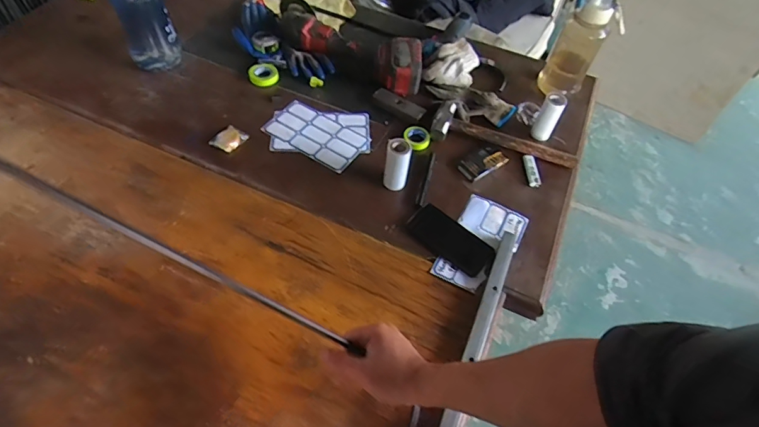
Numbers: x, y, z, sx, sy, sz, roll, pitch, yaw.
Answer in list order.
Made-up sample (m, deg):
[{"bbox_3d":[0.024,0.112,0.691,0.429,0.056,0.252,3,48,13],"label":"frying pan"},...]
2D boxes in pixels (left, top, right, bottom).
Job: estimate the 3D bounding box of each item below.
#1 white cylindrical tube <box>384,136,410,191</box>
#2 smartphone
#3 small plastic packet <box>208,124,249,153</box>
[{"bbox_3d":[0.032,-0.093,0.853,0.041,0.113,0.039,2,56,-3],"label":"white cylindrical tube"},{"bbox_3d":[0.130,0.044,0.813,0.153,0.012,0.081,41,53,16],"label":"smartphone"},{"bbox_3d":[-0.309,-0.153,0.918,0.044,0.023,0.067,36,60,21],"label":"small plastic packet"}]

